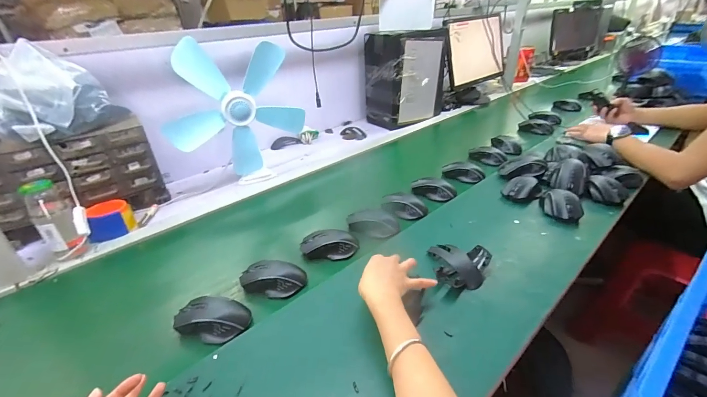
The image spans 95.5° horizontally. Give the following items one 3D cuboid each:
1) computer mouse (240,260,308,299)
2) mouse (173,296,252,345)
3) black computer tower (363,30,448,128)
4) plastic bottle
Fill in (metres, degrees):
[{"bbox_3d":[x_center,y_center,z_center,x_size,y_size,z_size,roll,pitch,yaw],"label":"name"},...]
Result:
[{"bbox_3d":[-0.146,0.149,0.589,0.114,0.047,0.061,4,33,10],"label":"computer mouse"},{"bbox_3d":[-0.226,0.190,0.514,0.111,0.035,0.064,7,34,14],"label":"mouse"},{"bbox_3d":[0.228,-0.511,1.332,0.360,0.335,0.177,-27,40,-33],"label":"black computer tower"},{"bbox_3d":[-0.618,0.043,0.665,0.081,0.162,0.066,26,42,36],"label":"plastic bottle"}]

